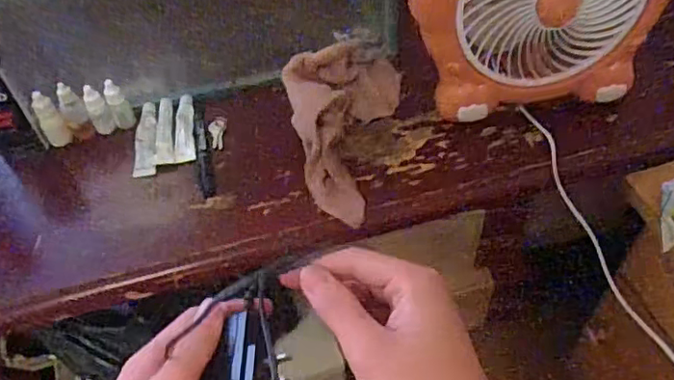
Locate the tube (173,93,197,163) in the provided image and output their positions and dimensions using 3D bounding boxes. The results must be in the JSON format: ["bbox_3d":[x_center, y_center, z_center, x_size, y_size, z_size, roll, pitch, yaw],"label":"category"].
[{"bbox_3d":[-0.166,-0.071,0.659,0.021,0.009,0.102,-7,51,-1],"label":"tube"}]

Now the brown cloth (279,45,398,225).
[{"bbox_3d":[0.002,-0.074,0.603,0.115,0.078,0.203,2,52,7],"label":"brown cloth"}]

